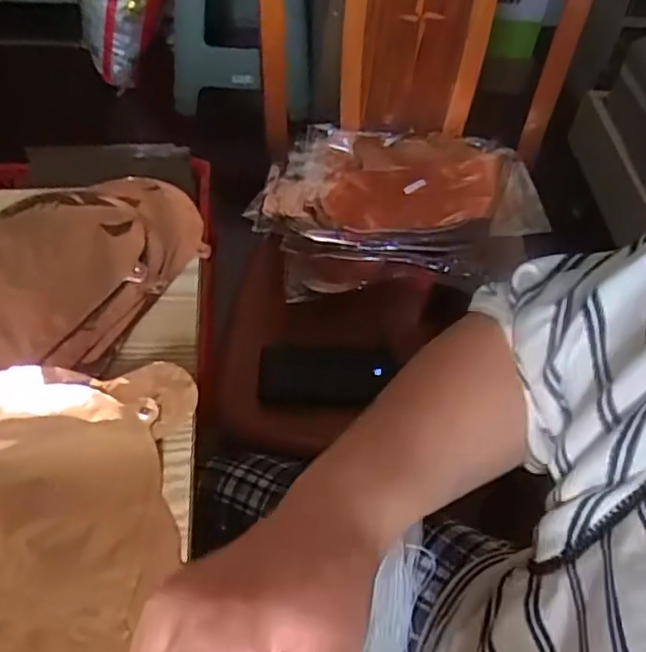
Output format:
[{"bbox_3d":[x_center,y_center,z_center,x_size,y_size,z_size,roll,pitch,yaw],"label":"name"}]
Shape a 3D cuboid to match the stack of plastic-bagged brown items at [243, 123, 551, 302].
[{"bbox_3d":[0.093,-0.164,0.870,0.356,0.063,0.273,4,51,-1],"label":"stack of plastic-bagged brown items"}]

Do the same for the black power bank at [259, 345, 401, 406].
[{"bbox_3d":[0.005,0.058,0.775,0.157,0.025,0.064,3,51,-2],"label":"black power bank"}]

